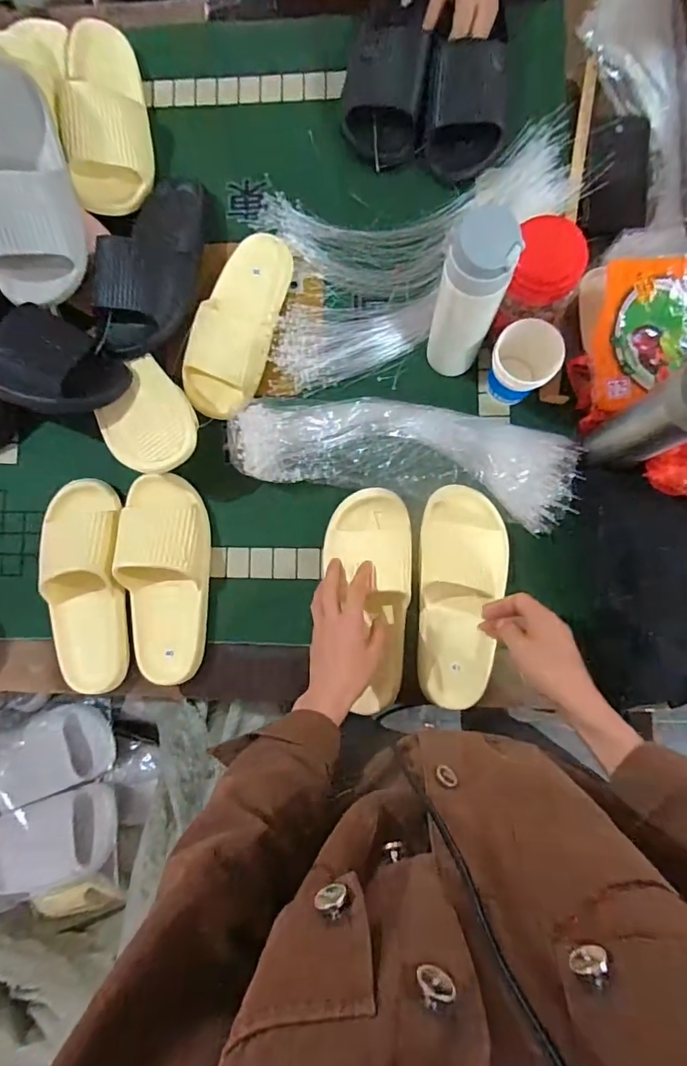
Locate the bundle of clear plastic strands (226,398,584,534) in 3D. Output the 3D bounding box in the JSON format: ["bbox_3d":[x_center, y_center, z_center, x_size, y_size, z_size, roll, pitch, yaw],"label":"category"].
[{"bbox_3d":[0.070,-0.101,0.591,0.405,0.039,0.121,11,87,5],"label":"bundle of clear plastic strands"}]

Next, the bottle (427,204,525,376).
[{"bbox_3d":[0.129,-0.234,0.514,0.063,0.230,0.054,15,87,6],"label":"bottle"}]

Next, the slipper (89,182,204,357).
[{"bbox_3d":[-0.243,-0.345,0.615,0.109,0.060,0.259,8,86,5],"label":"slipper"}]

